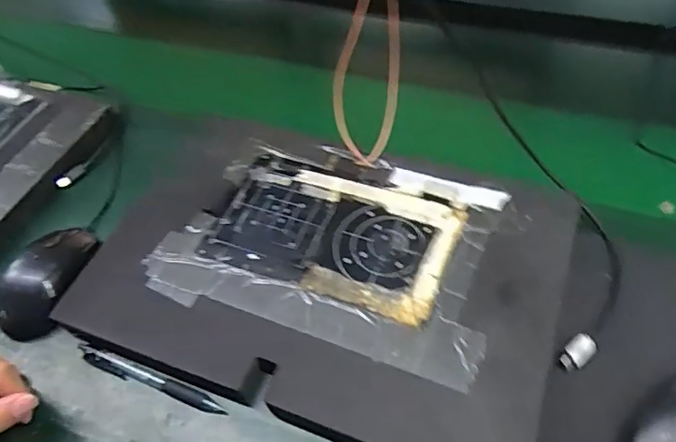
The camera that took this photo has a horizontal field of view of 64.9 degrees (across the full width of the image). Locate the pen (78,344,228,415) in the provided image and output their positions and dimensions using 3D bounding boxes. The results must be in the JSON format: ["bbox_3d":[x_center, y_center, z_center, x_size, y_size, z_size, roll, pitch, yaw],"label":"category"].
[{"bbox_3d":[-0.149,0.126,0.421,0.130,0.014,0.011,14,53,16],"label":"pen"}]

